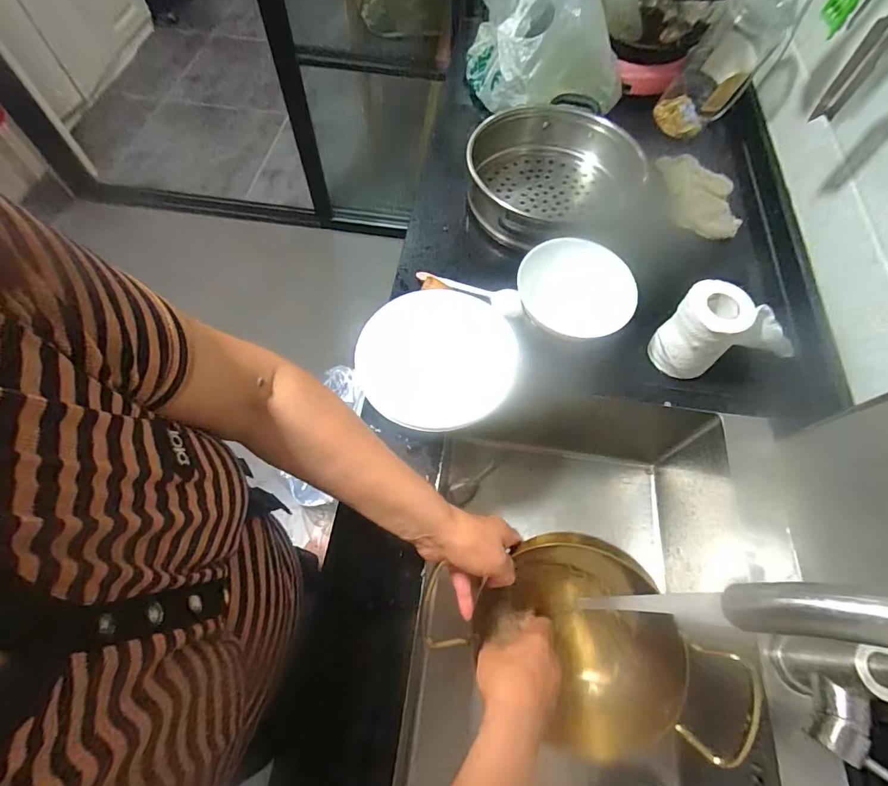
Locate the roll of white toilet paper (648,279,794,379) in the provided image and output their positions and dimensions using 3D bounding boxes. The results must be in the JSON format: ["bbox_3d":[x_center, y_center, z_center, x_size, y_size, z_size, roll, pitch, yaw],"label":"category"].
[{"bbox_3d":[0.353,-0.077,0.562,0.152,0.103,0.073,0,63,-2],"label":"roll of white toilet paper"}]

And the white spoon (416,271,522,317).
[{"bbox_3d":[0.035,-0.144,0.638,0.158,0.017,0.035,15,64,6],"label":"white spoon"}]

